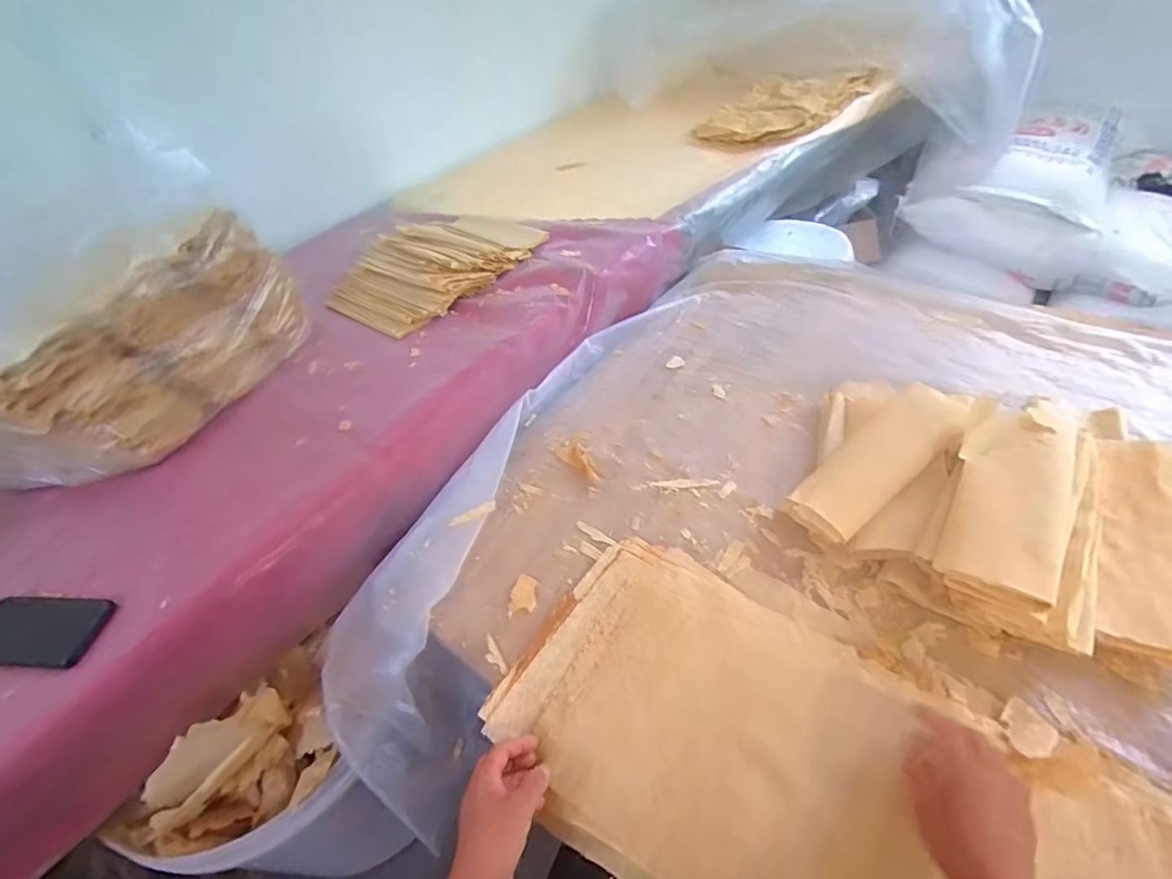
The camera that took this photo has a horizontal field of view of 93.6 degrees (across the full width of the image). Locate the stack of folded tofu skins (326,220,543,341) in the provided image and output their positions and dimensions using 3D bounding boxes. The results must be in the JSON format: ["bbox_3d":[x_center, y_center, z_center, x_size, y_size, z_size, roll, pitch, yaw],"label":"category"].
[{"bbox_3d":[-0.271,-0.344,1.018,0.239,0.081,0.367,24,57,32],"label":"stack of folded tofu skins"}]

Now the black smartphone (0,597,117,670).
[{"bbox_3d":[-0.628,0.218,0.626,0.164,0.013,0.075,0,55,9],"label":"black smartphone"}]

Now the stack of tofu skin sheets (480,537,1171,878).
[{"bbox_3d":[0.271,0.343,0.481,0.760,0.041,0.307,20,53,28],"label":"stack of tofu skin sheets"}]

